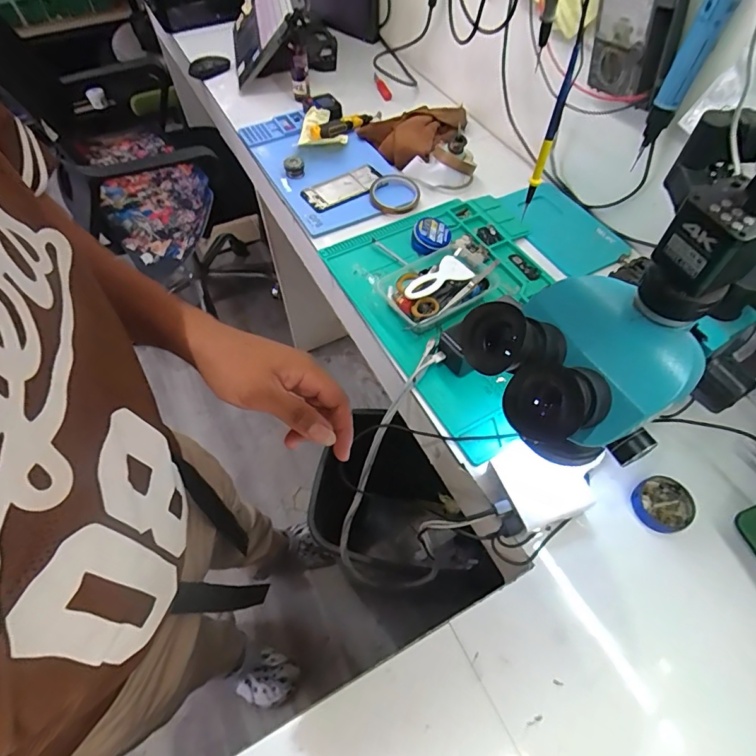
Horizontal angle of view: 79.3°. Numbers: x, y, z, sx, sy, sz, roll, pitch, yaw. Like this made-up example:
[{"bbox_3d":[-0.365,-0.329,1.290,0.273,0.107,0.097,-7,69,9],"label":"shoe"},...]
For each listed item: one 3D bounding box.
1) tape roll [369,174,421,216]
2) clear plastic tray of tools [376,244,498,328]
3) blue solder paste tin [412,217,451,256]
[{"bbox_3d":[0.033,-0.344,0.852,0.088,0.022,0.107,24,60,15],"label":"tape roll"},{"bbox_3d":[0.103,-0.153,0.714,0.190,0.043,0.123,-29,61,-17],"label":"clear plastic tray of tools"},{"bbox_3d":[0.091,-0.242,0.779,0.068,0.031,0.067,0,57,0],"label":"blue solder paste tin"}]

